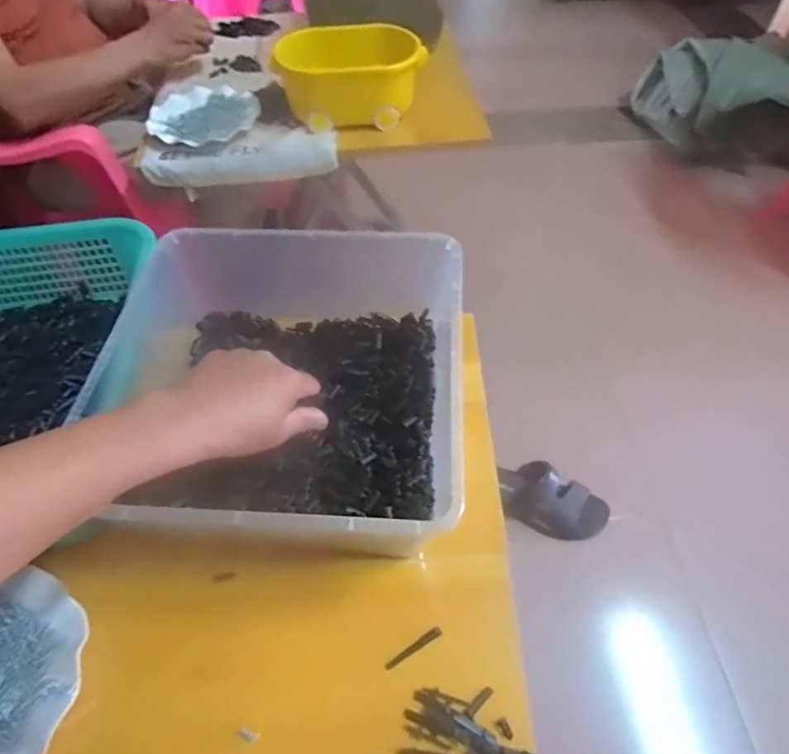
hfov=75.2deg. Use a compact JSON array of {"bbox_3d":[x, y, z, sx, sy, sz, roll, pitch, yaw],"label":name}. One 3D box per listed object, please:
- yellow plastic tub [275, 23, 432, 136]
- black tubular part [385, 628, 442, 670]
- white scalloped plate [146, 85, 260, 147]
[{"bbox_3d":[-0.072,-0.504,0.864,0.233,0.117,0.110,-7,54,-3],"label":"yellow plastic tub"},{"bbox_3d":[0.016,0.220,0.415,0.052,0.004,0.008,-29,58,-18],"label":"black tubular part"},{"bbox_3d":[-0.334,-0.448,0.891,0.180,0.032,0.170,-1,54,1],"label":"white scalloped plate"}]

